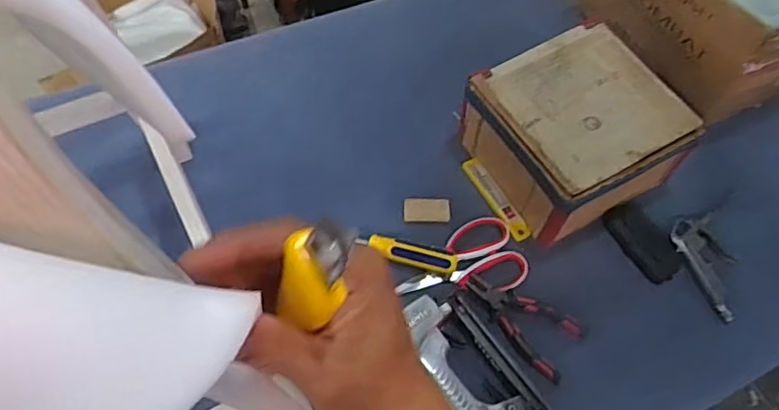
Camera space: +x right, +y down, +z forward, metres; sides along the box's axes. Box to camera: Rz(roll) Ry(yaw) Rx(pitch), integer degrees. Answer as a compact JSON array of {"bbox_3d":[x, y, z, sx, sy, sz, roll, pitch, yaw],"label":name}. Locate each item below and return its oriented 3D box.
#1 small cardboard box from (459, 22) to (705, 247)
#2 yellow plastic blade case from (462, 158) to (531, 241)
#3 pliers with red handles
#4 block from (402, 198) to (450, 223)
[{"bbox_3d":[0.248,-0.098,0.805,0.220,0.125,0.222,-26,65,-16],"label":"small cardboard box"},{"bbox_3d":[0.145,-0.013,0.812,0.018,0.015,0.131,-28,65,-17],"label":"yellow plastic blade case"},{"bbox_3d":[0.156,0.141,0.730,0.148,0.021,0.077,32,64,15],"label":"pliers with red handles"},{"bbox_3d":[0.051,0.007,0.814,0.062,0.006,0.033,0,60,-3],"label":"block"}]

